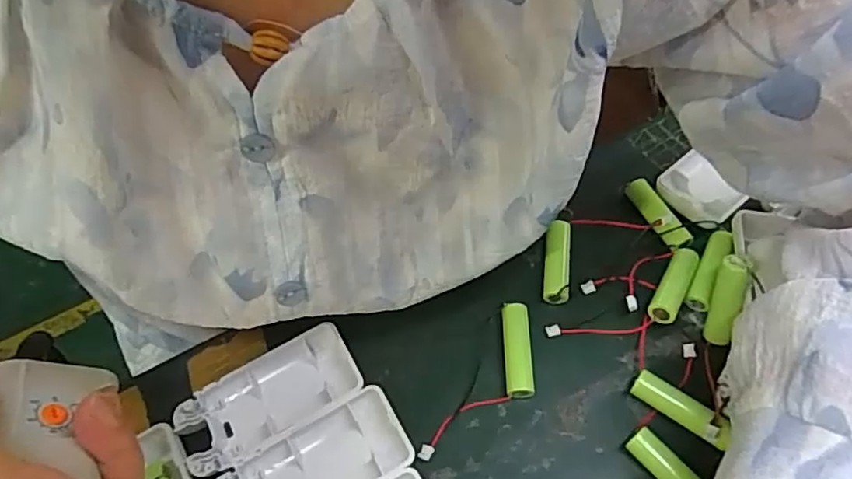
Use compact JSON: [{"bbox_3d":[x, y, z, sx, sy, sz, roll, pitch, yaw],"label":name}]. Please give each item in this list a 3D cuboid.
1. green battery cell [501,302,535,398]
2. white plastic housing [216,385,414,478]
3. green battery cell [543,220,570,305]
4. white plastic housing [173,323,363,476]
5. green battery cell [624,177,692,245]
[{"bbox_3d":[0.049,0.060,0.312,0.015,0.012,0.051,-2,59,5],"label":"green battery cell"},{"bbox_3d":[-0.056,0.114,0.284,0.093,0.013,0.043,-29,60,-12],"label":"white plastic housing"},{"bbox_3d":[0.077,0.014,0.338,0.015,0.015,0.049,4,59,8],"label":"green battery cell"},{"bbox_3d":[-0.083,0.083,0.305,0.093,0.014,0.045,-29,60,-12],"label":"white plastic housing"},{"bbox_3d":[0.137,-0.017,0.346,0.014,0.012,0.050,-22,59,-8],"label":"green battery cell"}]

